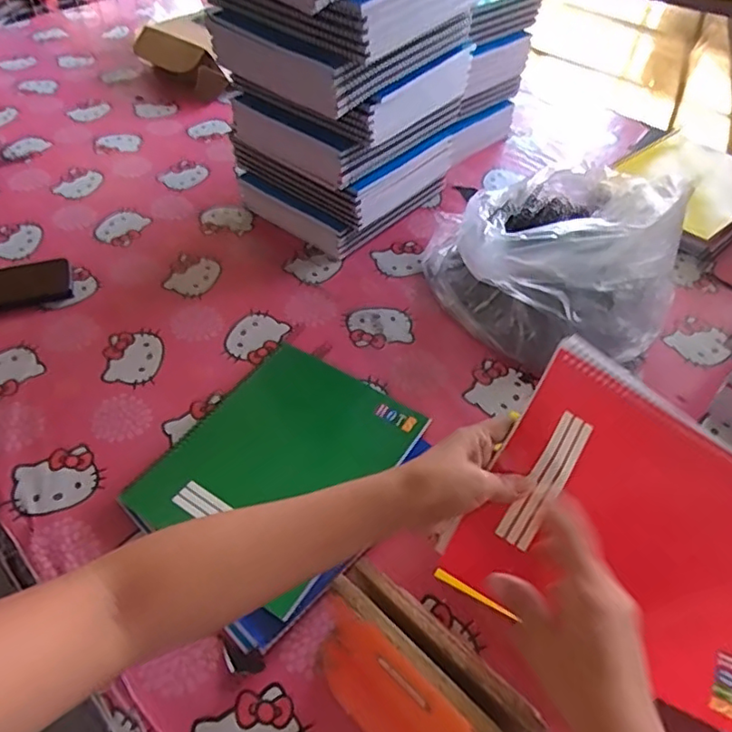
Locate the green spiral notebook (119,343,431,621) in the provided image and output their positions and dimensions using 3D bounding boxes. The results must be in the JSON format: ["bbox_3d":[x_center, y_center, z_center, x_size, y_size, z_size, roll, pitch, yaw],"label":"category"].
[{"bbox_3d":[-0.084,0.091,0.591,0.202,0.011,0.245,27,53,21],"label":"green spiral notebook"}]

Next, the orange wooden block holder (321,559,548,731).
[{"bbox_3d":[0.031,0.230,0.416,0.153,0.117,0.064,35,55,27],"label":"orange wooden block holder"}]

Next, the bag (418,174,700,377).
[{"bbox_3d":[0.223,-0.149,0.727,0.268,0.161,0.291,-2,47,-3],"label":"bag"}]

